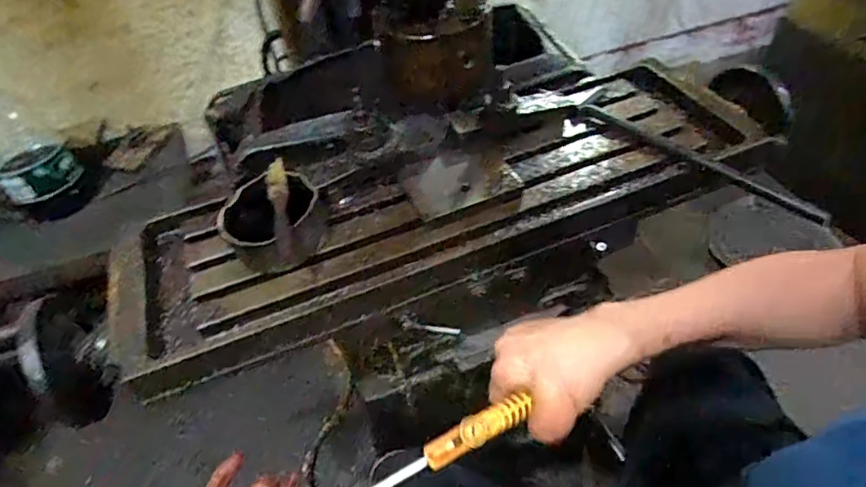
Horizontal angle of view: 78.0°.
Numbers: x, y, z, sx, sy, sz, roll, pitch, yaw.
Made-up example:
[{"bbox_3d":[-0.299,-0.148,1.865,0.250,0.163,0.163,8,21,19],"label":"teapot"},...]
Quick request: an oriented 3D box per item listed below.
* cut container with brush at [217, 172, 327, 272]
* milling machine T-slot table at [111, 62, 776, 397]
[{"bbox_3d":[-0.180,-0.026,0.613,0.111,0.069,0.106,-24,50,-16],"label":"cut container with brush"},{"bbox_3d":[0.021,-0.060,0.685,0.823,0.086,0.265,-20,49,-13],"label":"milling machine T-slot table"}]

